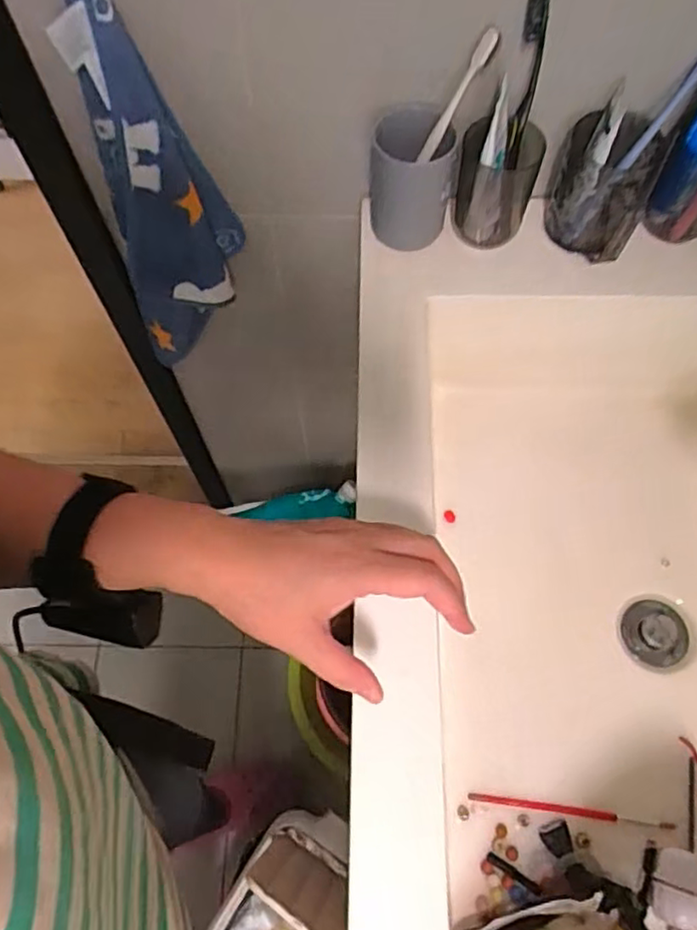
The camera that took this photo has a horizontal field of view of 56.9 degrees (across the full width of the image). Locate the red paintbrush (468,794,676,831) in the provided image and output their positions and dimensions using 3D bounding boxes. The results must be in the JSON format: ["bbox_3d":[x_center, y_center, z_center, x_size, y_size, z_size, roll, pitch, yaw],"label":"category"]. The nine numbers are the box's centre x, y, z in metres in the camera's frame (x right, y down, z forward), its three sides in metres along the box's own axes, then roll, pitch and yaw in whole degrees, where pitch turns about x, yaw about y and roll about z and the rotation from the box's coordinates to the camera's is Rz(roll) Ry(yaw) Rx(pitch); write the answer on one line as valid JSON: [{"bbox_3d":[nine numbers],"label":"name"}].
[{"bbox_3d":[0.184,0.288,0.535,0.166,0.005,0.009,7,64,2],"label":"red paintbrush"}]

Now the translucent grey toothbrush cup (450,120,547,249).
[{"bbox_3d":[0.136,-0.262,0.594,0.067,0.109,0.077,18,65,7],"label":"translucent grey toothbrush cup"}]

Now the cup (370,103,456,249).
[{"bbox_3d":[0.056,-0.260,0.597,0.073,0.106,0.073,5,64,1],"label":"cup"}]

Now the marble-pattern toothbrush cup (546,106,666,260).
[{"bbox_3d":[0.230,-0.254,0.597,0.085,0.099,0.088,1,64,-1],"label":"marble-pattern toothbrush cup"}]

